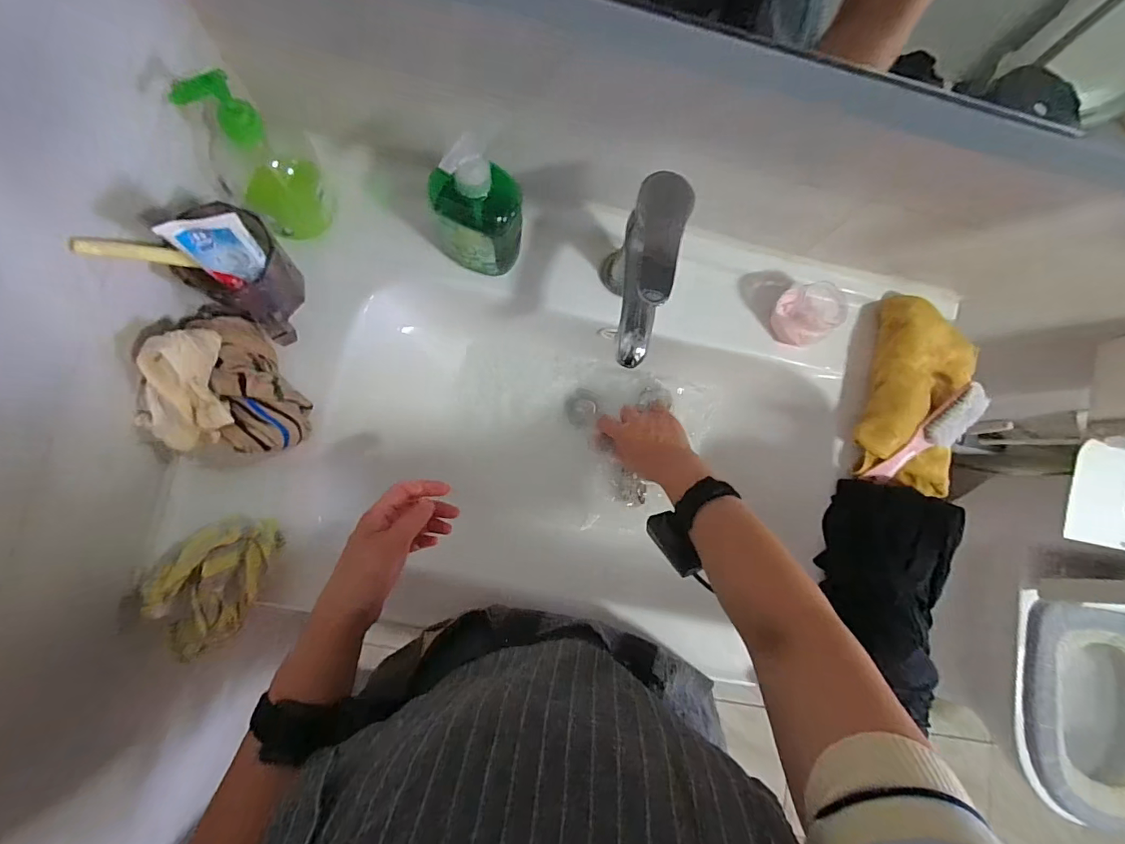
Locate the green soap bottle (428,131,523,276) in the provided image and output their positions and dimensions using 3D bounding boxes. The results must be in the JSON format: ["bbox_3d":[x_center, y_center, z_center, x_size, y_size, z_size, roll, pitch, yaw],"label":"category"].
[{"bbox_3d":[-0.075,-0.192,0.426,0.080,0.149,0.055,-9,84,-7],"label":"green soap bottle"}]

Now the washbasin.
[{"bbox_3d":[0.016,0.005,0.583,0.761,0.169,0.453,9,82,-5],"label":"washbasin"}]

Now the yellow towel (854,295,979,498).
[{"bbox_3d":[0.401,-0.028,0.525,0.114,0.043,0.208,14,82,-5],"label":"yellow towel"}]

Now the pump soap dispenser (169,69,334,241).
[{"bbox_3d":[-0.268,-0.237,0.418,0.088,0.152,0.075,-36,88,-9],"label":"pump soap dispenser"}]

